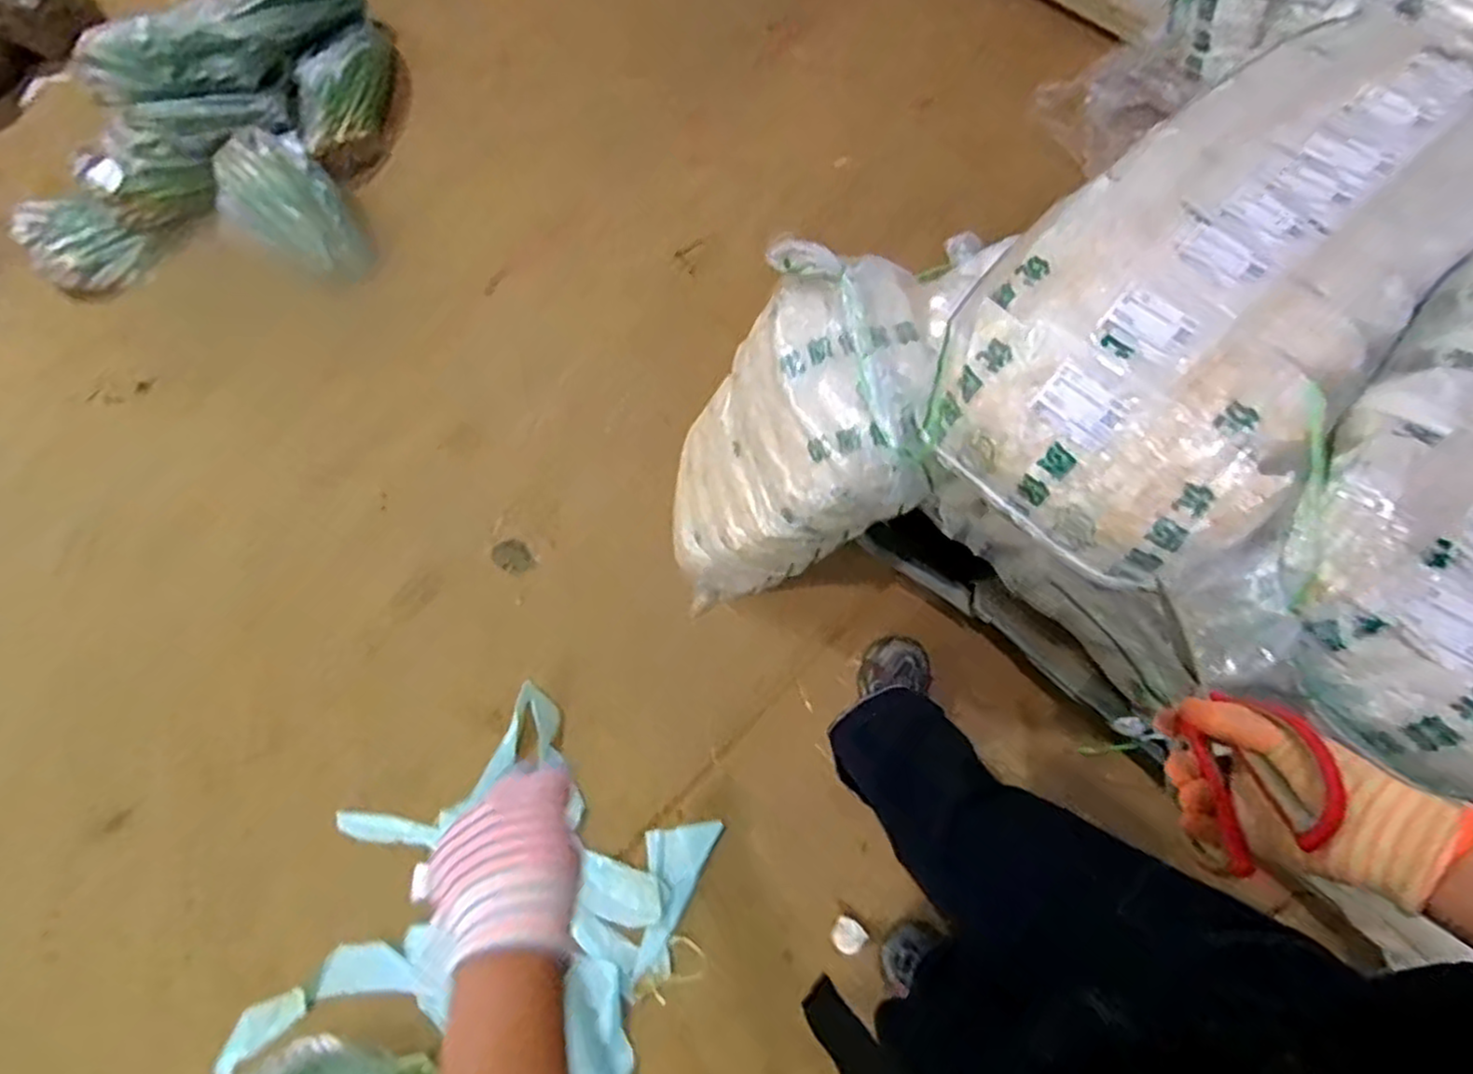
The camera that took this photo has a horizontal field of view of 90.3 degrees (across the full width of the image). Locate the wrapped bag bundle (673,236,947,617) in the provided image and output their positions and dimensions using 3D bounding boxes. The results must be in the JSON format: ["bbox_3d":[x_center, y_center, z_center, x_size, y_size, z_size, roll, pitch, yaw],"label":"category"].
[{"bbox_3d":[0.064,-0.089,1.069,0.198,0.627,0.288,-18,74,-29],"label":"wrapped bag bundle"}]

